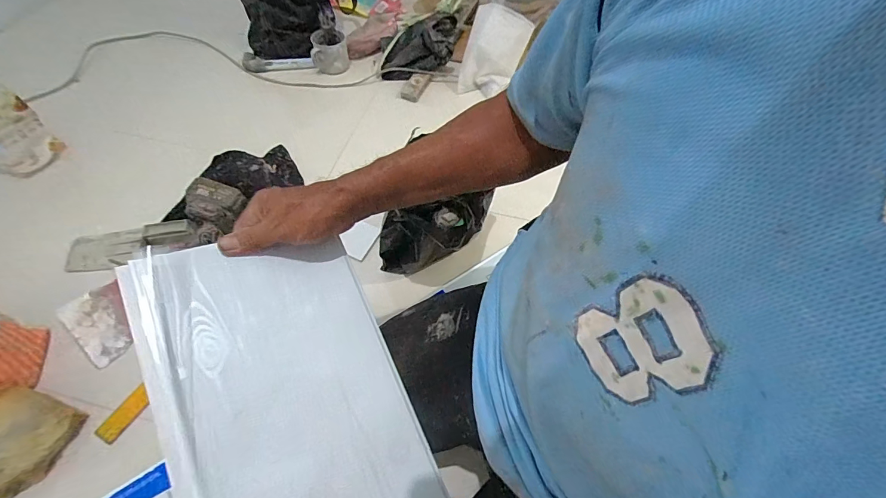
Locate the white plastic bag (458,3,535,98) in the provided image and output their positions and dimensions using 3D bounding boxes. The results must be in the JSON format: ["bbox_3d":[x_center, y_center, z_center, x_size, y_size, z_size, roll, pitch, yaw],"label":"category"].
[{"bbox_3d":[0.144,-0.567,1.138,0.157,0.235,0.023,18,22,-9],"label":"white plastic bag"}]

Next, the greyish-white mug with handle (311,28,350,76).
[{"bbox_3d":[-0.339,-0.589,1.174,0.105,0.101,0.076,-8,58,-8],"label":"greyish-white mug with handle"}]

